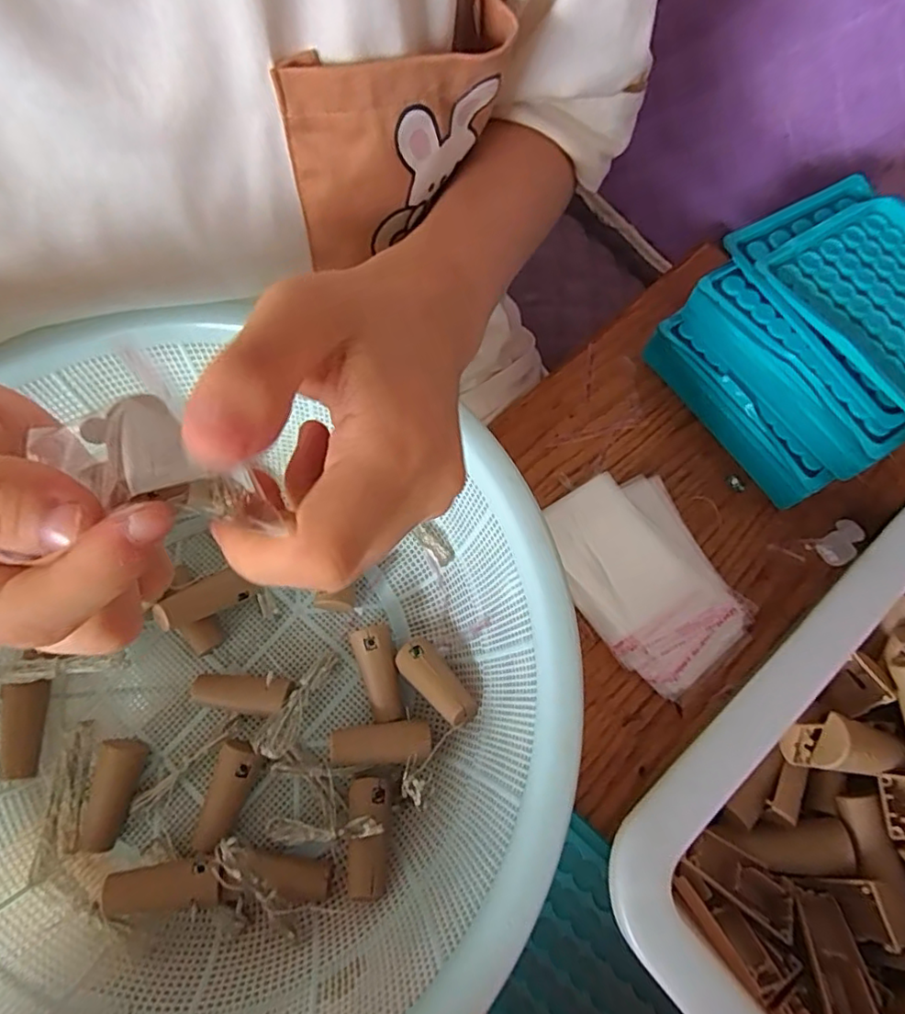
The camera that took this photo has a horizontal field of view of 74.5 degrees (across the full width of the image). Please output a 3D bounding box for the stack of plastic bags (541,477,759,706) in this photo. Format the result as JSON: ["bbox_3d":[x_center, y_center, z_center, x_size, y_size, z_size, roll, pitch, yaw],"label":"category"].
[{"bbox_3d":[0.109,0.040,0.346,0.080,0.015,0.124,-28,74,-9],"label":"stack of plastic bags"}]

